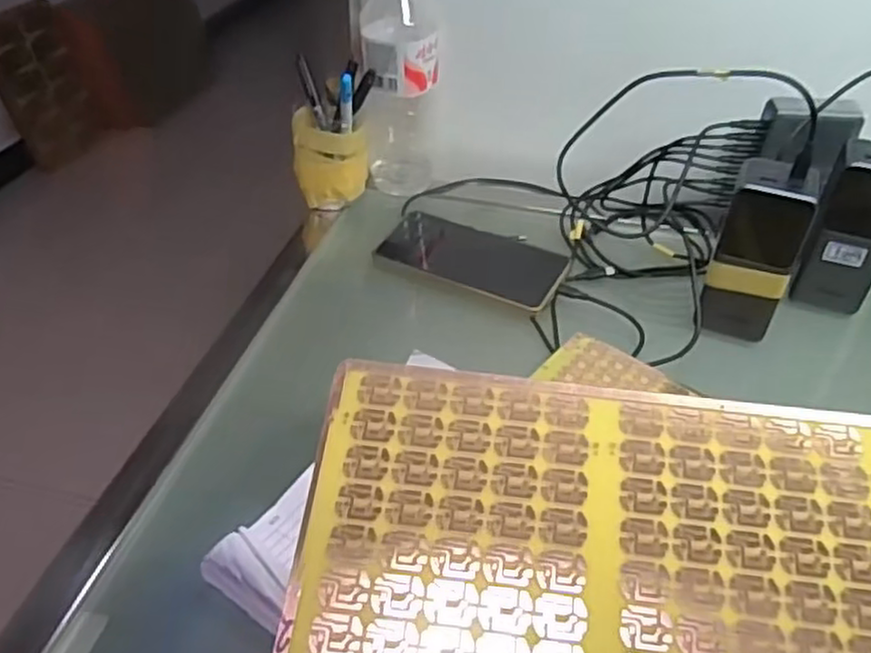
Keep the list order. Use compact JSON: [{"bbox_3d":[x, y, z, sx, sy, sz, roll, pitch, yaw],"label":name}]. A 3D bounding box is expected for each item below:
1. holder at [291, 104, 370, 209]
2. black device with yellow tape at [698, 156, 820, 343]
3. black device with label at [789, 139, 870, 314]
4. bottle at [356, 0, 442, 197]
[{"bbox_3d":[-0.097,-0.156,0.669,0.068,0.076,0.061,-3,41,-5],"label":"holder"},{"bbox_3d":[0.237,-0.054,0.526,0.057,0.126,0.045,14,42,14],"label":"black device with yellow tape"},{"bbox_3d":[0.322,-0.074,0.548,0.060,0.122,0.051,25,46,25],"label":"black device with label"},{"bbox_3d":[-0.033,-0.230,0.658,0.070,0.221,0.067,0,41,-1],"label":"bottle"}]

